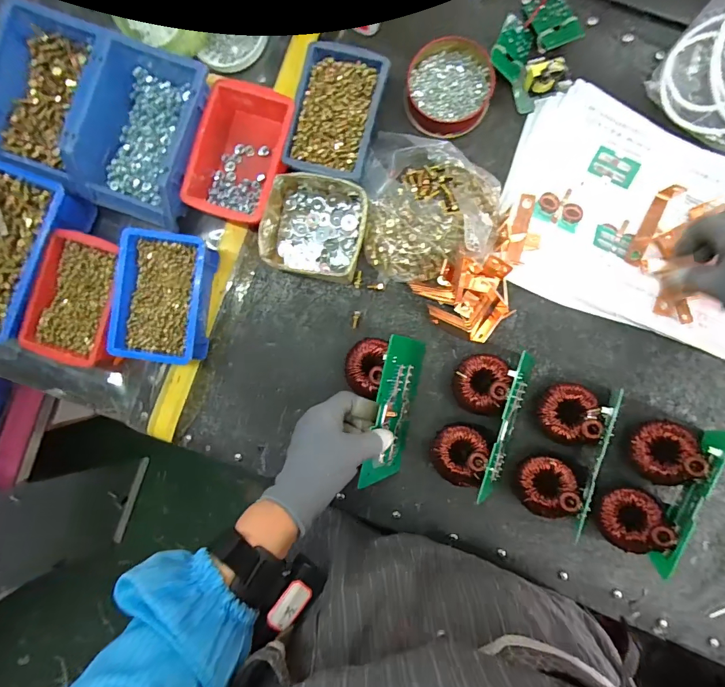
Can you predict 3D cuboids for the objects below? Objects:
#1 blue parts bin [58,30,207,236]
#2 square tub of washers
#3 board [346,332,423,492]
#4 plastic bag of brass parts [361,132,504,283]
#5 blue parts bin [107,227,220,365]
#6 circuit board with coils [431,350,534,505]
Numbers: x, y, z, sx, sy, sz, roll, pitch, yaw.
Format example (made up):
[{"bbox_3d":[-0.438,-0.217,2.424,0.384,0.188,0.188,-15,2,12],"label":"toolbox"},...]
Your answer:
[{"bbox_3d":[-0.256,-0.246,0.467,0.133,0.066,0.186,22,92,4],"label":"blue parts bin"},{"bbox_3d":[-0.056,-0.139,0.473,0.118,0.041,0.118,14,92,4],"label":"square tub of washers"},{"bbox_3d":[0.010,0.072,0.463,0.074,0.103,0.168,13,93,30],"label":"board"},{"bbox_3d":[0.078,-0.157,0.463,0.165,0.047,0.168,12,92,4],"label":"plastic bag of brass parts"},{"bbox_3d":[-0.237,-0.056,0.477,0.099,0.053,0.148,5,91,4],"label":"blue parts bin"},{"bbox_3d":[0.137,0.083,0.450,0.078,0.072,0.162,21,92,4],"label":"circuit board with coils"}]

